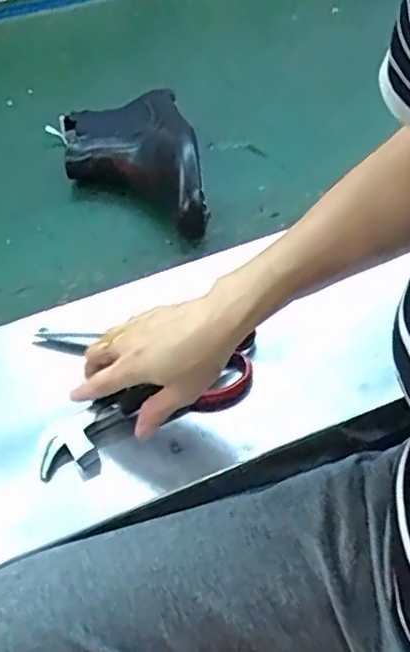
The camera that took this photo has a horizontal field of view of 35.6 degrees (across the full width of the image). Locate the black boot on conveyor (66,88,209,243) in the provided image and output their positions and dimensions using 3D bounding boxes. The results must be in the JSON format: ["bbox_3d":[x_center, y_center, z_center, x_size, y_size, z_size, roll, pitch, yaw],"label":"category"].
[{"bbox_3d":[-0.092,-0.199,0.765,0.152,0.078,0.247,-7,49,-4],"label":"black boot on conveyor"}]

